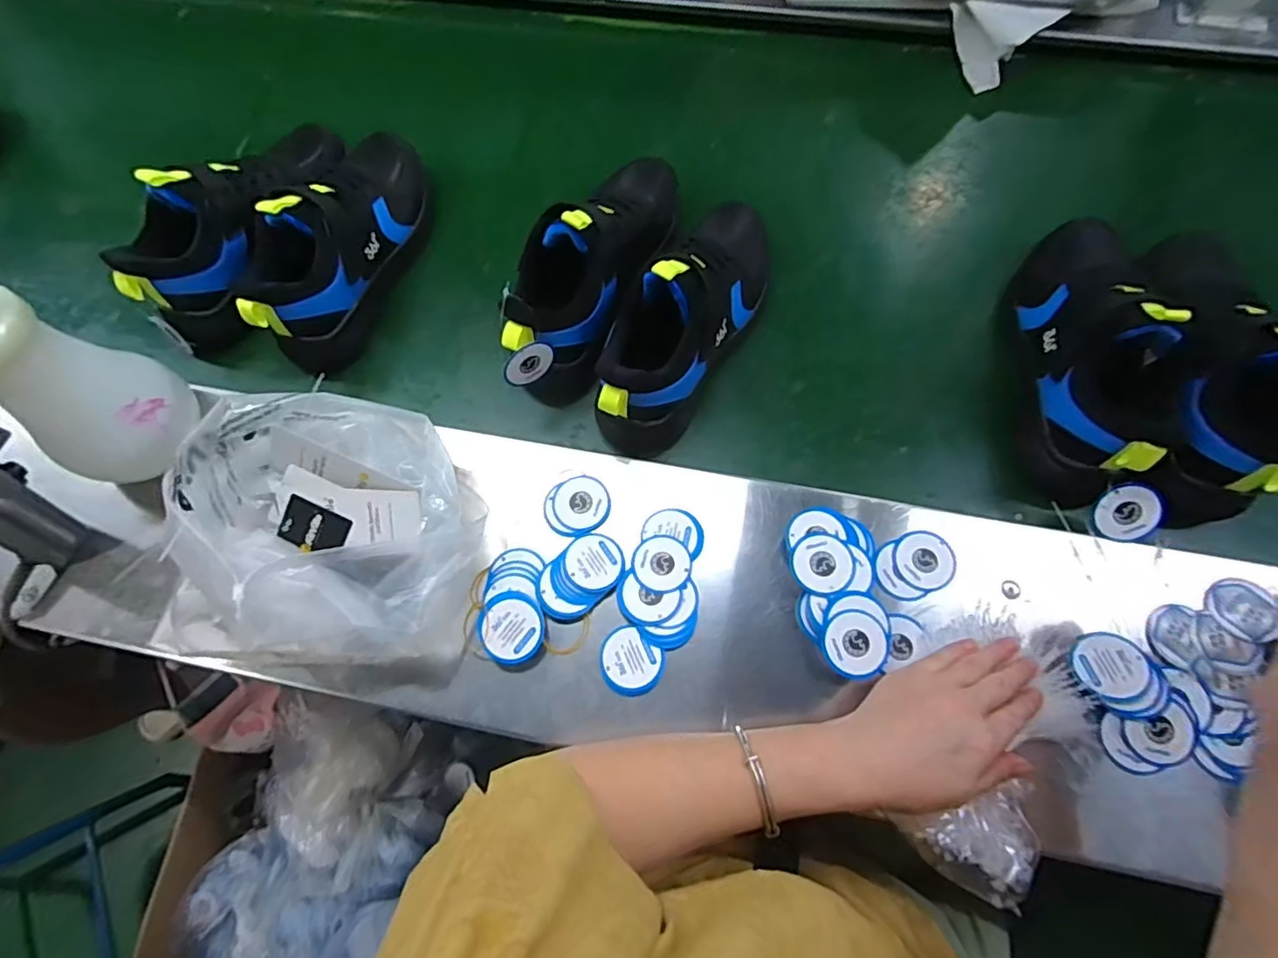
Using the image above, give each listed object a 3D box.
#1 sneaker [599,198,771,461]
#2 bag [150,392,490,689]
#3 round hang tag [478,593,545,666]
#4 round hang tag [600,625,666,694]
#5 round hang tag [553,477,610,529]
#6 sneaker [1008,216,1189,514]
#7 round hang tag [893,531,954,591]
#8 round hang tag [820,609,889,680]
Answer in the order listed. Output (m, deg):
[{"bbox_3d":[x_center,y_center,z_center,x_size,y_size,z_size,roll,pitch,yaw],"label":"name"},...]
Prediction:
[{"bbox_3d":[0.047,-0.148,0.512,0.081,0.138,0.259,26,74,12],"label":"sneaker"},{"bbox_3d":[-0.240,0.045,0.466,0.223,0.117,0.203,9,71,6],"label":"bag"},{"bbox_3d":[-0.100,0.116,0.458,0.050,0.011,0.054,-18,78,-4],"label":"round hang tag"},{"bbox_3d":[-0.007,0.141,0.453,0.052,0.004,0.045,42,77,17],"label":"round hang tag"},{"bbox_3d":[-0.049,0.020,0.500,0.047,0.004,0.047,-2,67,5],"label":"round hang tag"},{"bbox_3d":[0.388,-0.121,0.486,0.086,0.141,0.269,8,77,2],"label":"sneaker"},{"bbox_3d":[0.228,0.065,0.470,0.047,0.005,0.047,-1,74,4],"label":"round hang tag"},{"bbox_3d":[0.161,0.124,0.438,0.047,0.009,0.048,-1,73,3],"label":"round hang tag"}]

